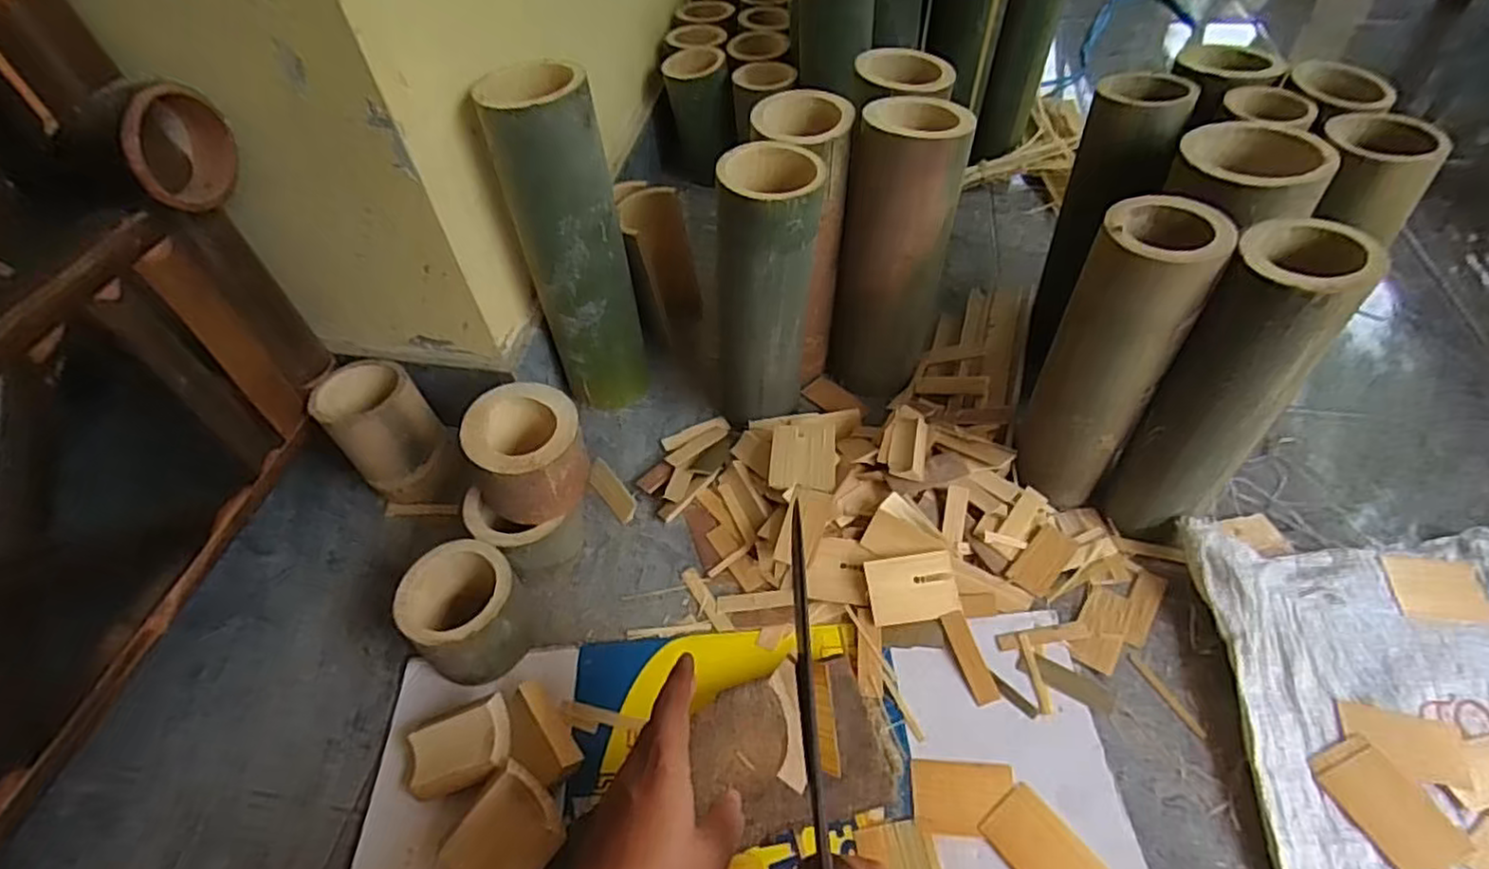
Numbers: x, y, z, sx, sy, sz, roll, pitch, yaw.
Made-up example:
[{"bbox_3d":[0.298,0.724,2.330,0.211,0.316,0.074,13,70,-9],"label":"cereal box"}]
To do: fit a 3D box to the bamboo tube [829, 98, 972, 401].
[{"bbox_3d":[0.139,-0.160,0.659,0.102,0.269,0.098,10,51,12],"label":"bamboo tube"}]

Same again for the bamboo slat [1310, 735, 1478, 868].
[{"bbox_3d":[0.442,0.254,0.477,0.056,0.005,0.081,-20,51,-12],"label":"bamboo slat"}]

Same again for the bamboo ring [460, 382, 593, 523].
[{"bbox_3d":[-0.181,0.016,0.579,0.090,0.070,0.091,-2,50,2],"label":"bamboo ring"}]

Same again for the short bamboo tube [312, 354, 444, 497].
[{"bbox_3d":[-0.342,0.003,0.674,0.083,0.128,0.088,-39,57,-25],"label":"short bamboo tube"}]

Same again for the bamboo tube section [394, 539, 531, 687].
[{"bbox_3d":[-0.224,0.146,0.567,0.089,0.081,0.095,-2,50,2],"label":"bamboo tube section"}]

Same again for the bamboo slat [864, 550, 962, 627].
[{"bbox_3d":[0.139,0.126,0.572,0.071,0.004,0.052,-8,79,-2],"label":"bamboo slat"}]

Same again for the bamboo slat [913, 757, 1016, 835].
[{"bbox_3d":[0.155,0.257,0.492,0.069,0.004,0.048,3,50,6],"label":"bamboo slat"}]

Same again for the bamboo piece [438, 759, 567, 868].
[{"bbox_3d":[-0.160,0.271,0.463,0.064,0.020,0.077,36,82,25],"label":"bamboo piece"}]

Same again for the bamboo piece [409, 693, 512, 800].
[{"bbox_3d":[-0.208,0.230,0.507,0.080,0.019,0.052,-25,64,12],"label":"bamboo piece"}]

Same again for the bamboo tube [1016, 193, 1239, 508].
[{"bbox_3d":[0.285,-0.052,0.550,0.079,0.250,0.079,27,57,24],"label":"bamboo tube"}]

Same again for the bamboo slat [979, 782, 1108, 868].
[{"bbox_3d":[0.202,0.279,0.468,0.050,0.004,0.072,-31,54,-21],"label":"bamboo slat"}]

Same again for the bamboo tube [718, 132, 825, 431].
[{"bbox_3d":[0.019,-0.124,0.629,0.094,0.249,0.077,1,50,5],"label":"bamboo tube"}]

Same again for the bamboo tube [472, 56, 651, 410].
[{"bbox_3d":[-0.159,-0.167,0.662,0.091,0.316,0.082,-17,51,-10],"label":"bamboo tube"}]

